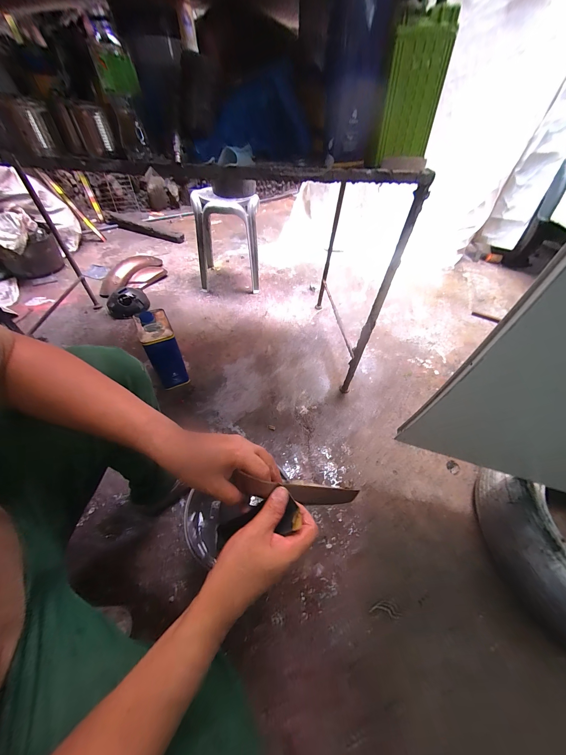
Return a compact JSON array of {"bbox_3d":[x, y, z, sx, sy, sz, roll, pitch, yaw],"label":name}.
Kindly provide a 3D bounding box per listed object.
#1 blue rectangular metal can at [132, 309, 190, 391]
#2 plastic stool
[{"bbox_3d":[-0.425,-0.093,0.891,0.100,0.249,0.171,-22,56,-18],"label":"blue rectangular metal can"},{"bbox_3d":[-0.282,-0.681,1.254,0.326,0.411,0.266,3,52,0],"label":"plastic stool"}]

